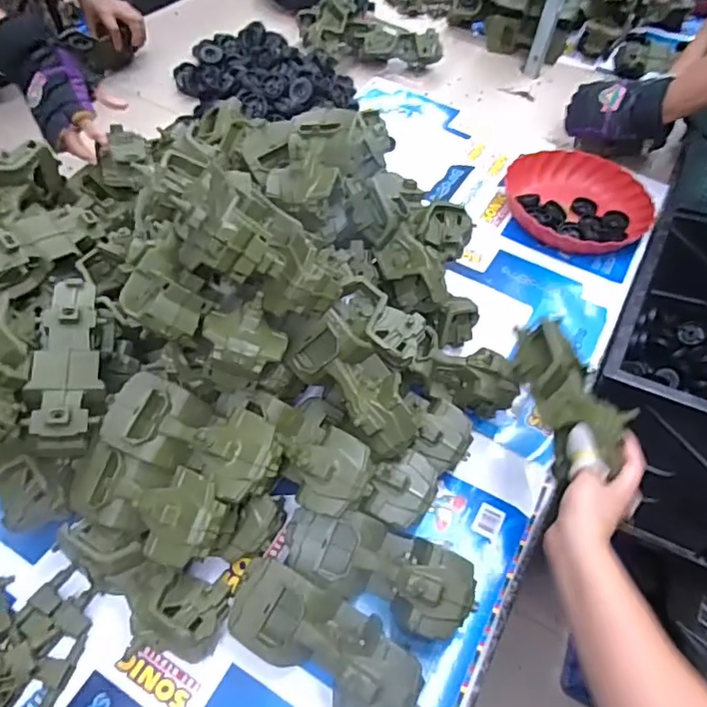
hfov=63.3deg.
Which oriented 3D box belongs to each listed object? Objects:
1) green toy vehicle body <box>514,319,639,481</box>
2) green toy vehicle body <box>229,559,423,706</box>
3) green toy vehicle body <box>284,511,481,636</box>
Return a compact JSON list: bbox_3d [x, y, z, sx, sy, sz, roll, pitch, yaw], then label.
[{"bbox_3d":[0.207,0.036,0.564,0.074,0.048,0.154,-11,58,-15],"label":"green toy vehicle body"},{"bbox_3d":[-0.026,0.262,0.518,0.177,0.080,0.081,29,55,16],"label":"green toy vehicle body"},{"bbox_3d":[0.024,0.204,0.561,0.187,0.067,0.088,22,53,11],"label":"green toy vehicle body"}]

